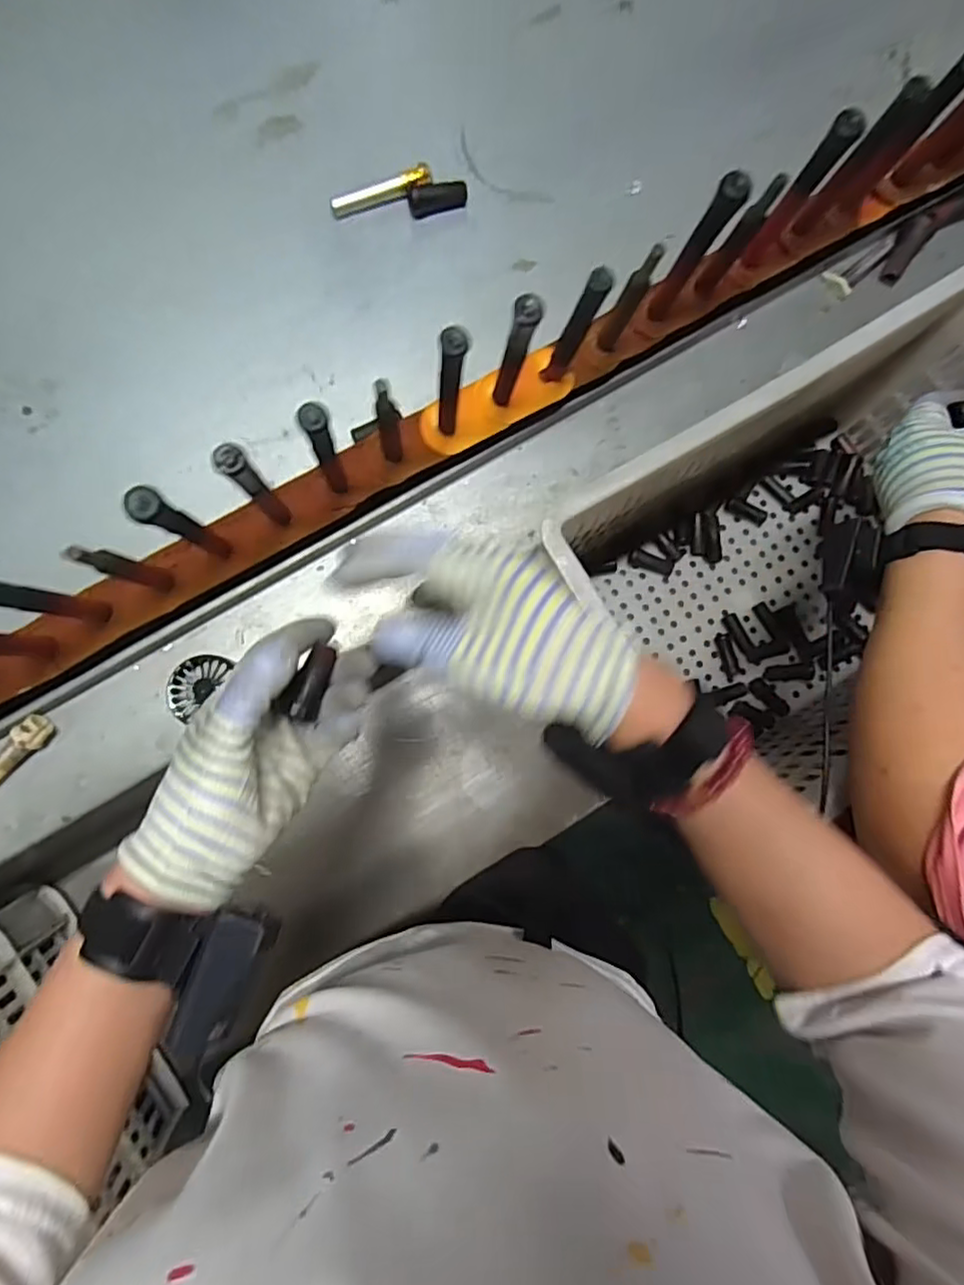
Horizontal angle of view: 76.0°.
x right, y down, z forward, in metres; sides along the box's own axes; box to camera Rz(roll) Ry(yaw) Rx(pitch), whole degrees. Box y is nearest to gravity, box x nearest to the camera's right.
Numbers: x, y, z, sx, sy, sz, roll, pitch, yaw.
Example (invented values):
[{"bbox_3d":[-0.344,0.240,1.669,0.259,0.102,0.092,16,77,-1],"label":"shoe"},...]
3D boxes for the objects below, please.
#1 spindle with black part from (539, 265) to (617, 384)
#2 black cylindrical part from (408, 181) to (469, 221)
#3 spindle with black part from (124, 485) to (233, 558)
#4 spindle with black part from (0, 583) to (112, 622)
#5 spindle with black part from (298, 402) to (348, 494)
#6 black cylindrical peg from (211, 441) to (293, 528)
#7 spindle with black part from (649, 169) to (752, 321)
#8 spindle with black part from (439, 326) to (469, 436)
[{"bbox_3d":[0.069,-0.232,0.463,0.018,0.138,0.012,25,86,-4],"label":"spindle with black part"},{"bbox_3d":[-0.038,-0.390,0.541,0.051,0.014,0.018,-16,90,-5],"label":"black cylindrical part"},{"bbox_3d":[-0.205,-0.080,0.429,0.019,0.143,0.019,0,88,-5],"label":"spindle with black part"},{"bbox_3d":[-0.294,-0.028,0.417,0.013,0.147,0.017,8,88,-5],"label":"spindle with black part"},{"bbox_3d":[-0.108,-0.134,0.438,0.017,0.134,0.016,-24,87,-8],"label":"spindle with black part"},{"bbox_3d":[-0.158,-0.108,0.446,0.017,0.166,0.018,1,84,-6],"label":"black cylindrical peg"},{"bbox_3d":[0.157,-0.290,0.468,0.019,0.146,0.015,32,81,-2],"label":"spindle with black part"},{"bbox_3d":[-0.023,-0.184,0.451,0.016,0.146,0.013,10,87,-5],"label":"spindle with black part"}]

